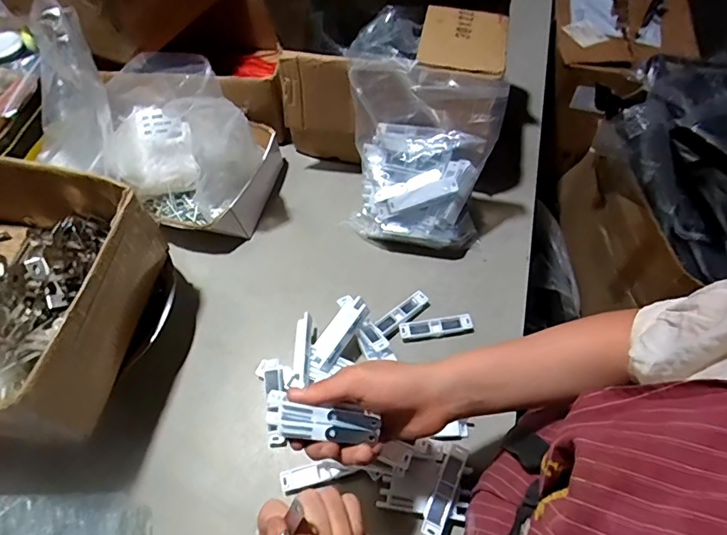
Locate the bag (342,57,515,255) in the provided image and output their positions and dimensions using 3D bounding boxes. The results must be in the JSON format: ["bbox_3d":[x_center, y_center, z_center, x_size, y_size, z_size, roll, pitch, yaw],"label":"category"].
[{"bbox_3d":[0.072,-0.143,0.640,0.194,0.206,0.151,7,59,4],"label":"bag"}]

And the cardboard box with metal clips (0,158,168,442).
[{"bbox_3d":[-0.400,0.024,0.496,0.300,0.114,0.255,6,59,3],"label":"cardboard box with metal clips"}]

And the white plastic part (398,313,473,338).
[{"bbox_3d":[0.095,0.079,0.621,0.098,0.013,0.021,-7,59,-4],"label":"white plastic part"}]

